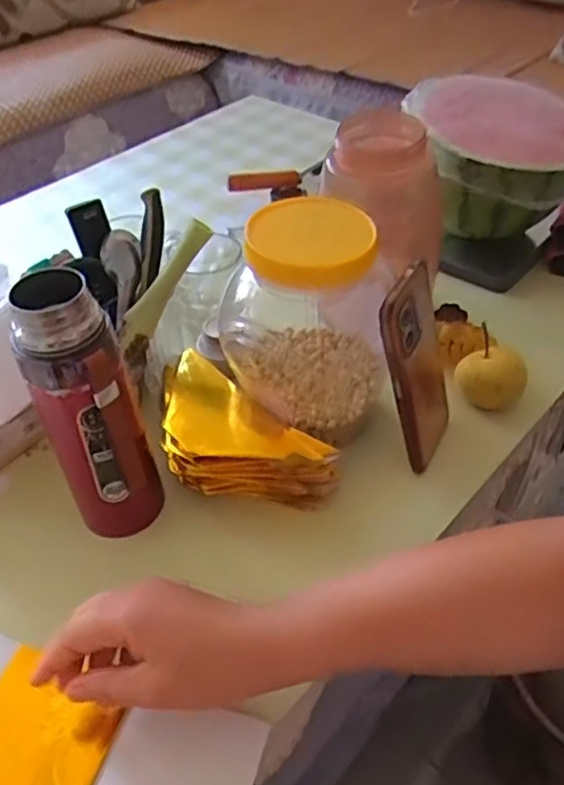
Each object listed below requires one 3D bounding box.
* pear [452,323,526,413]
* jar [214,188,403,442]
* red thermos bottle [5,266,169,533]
[{"bbox_3d":[0.188,-0.014,0.590,0.060,0.052,0.050,19,48,22],"label":"pear"},{"bbox_3d":[0.019,-0.071,0.540,0.128,0.165,0.138,-1,44,1],"label":"jar"},{"bbox_3d":[-0.130,0.018,0.456,0.066,0.206,0.058,-19,46,-17],"label":"red thermos bottle"}]

